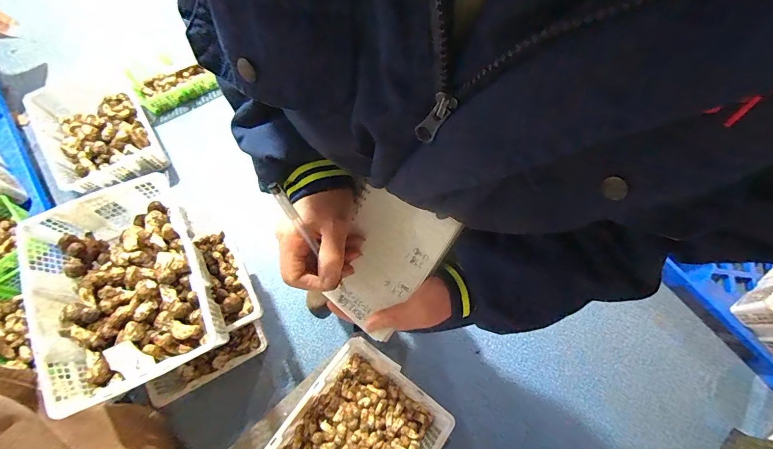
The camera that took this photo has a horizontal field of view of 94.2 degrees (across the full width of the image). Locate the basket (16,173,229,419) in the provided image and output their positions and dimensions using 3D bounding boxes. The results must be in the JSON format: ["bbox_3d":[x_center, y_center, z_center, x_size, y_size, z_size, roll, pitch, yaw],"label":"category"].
[{"bbox_3d":[-0.637,0.150,0.869,0.365,0.131,0.477,-26,73,-10],"label":"basket"}]

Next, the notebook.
[{"bbox_3d":[-0.005,0.037,0.373,0.104,0.014,0.134,28,96,21],"label":"notebook"}]

